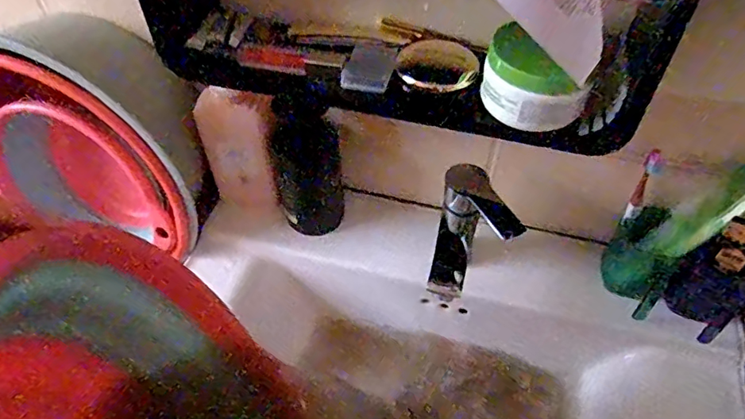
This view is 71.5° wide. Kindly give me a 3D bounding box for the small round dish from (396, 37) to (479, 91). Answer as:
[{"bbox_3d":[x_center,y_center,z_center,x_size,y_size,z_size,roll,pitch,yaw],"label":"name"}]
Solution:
[{"bbox_3d":[0.064,-0.140,0.498,0.073,0.016,0.062,18,52,16],"label":"small round dish"}]

